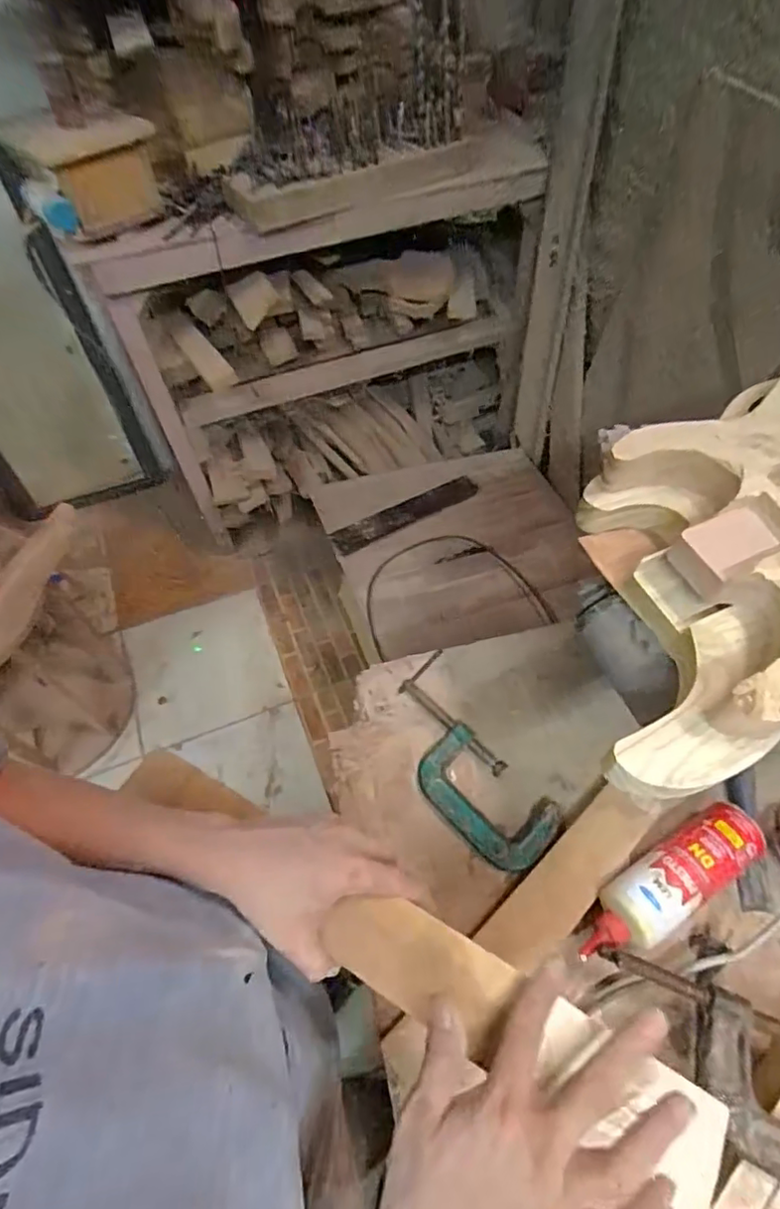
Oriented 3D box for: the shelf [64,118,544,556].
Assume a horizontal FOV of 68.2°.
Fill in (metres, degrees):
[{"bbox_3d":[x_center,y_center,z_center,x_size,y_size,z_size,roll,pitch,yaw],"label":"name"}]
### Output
[{"bbox_3d":[-0.102,-0.599,1.439,0.961,0.863,0.273,-21,60,-11],"label":"shelf"}]

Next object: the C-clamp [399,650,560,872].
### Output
[{"bbox_3d":[0.090,0.194,0.714,0.117,0.023,0.269,-28,62,-15],"label":"C-clamp"}]

